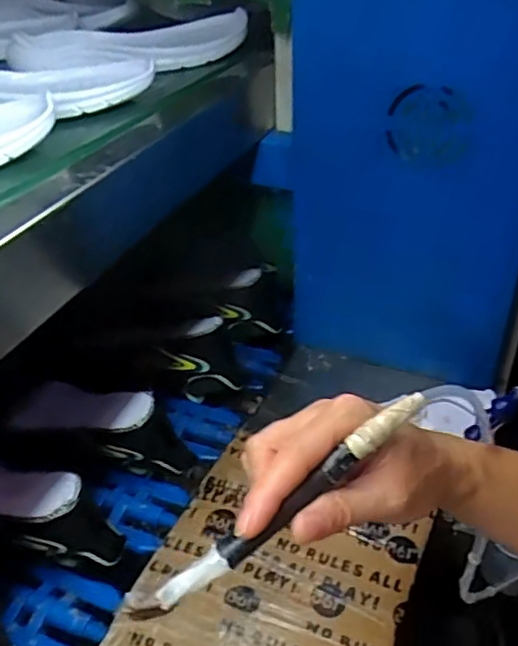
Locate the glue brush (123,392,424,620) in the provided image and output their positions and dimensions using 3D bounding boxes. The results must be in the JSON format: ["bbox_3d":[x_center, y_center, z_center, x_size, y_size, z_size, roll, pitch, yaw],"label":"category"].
[{"bbox_3d":[0.014,0.093,0.321,0.178,0.014,0.013,-36,47,-10],"label":"glue brush"}]

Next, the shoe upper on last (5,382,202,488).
[{"bbox_3d":[-0.194,0.128,0.785,0.229,0.115,0.081,10,40,14],"label":"shoe upper on last"}]

